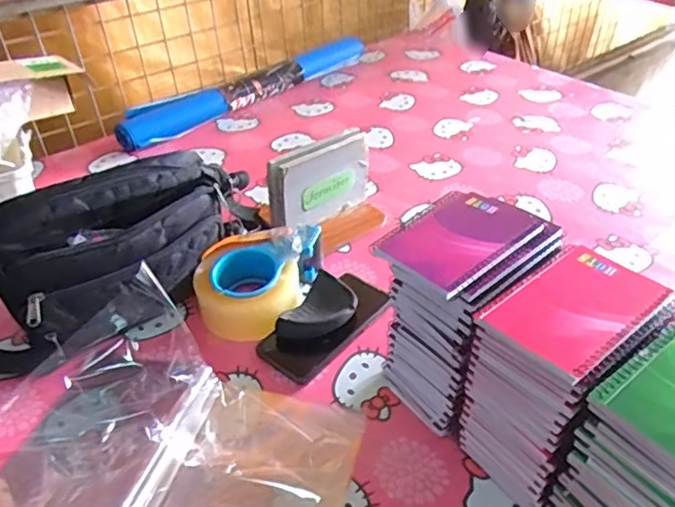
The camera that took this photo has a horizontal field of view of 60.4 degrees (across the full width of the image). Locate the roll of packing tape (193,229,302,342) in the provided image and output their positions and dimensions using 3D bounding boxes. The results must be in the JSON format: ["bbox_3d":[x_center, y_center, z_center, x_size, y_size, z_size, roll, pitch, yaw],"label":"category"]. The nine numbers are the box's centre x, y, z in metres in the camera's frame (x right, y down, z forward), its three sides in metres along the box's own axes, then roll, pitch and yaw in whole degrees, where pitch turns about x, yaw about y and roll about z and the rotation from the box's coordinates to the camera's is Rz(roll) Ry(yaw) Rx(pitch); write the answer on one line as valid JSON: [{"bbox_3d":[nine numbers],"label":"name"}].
[{"bbox_3d":[-0.105,0.040,0.693,0.117,0.066,0.120,-1,39,1],"label":"roll of packing tape"}]

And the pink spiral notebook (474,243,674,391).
[{"bbox_3d":[0.182,0.041,0.438,0.127,0.013,0.091,-28,45,-28],"label":"pink spiral notebook"}]

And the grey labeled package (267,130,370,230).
[{"bbox_3d":[-0.023,-0.095,0.809,0.151,0.128,0.034,-28,46,-28],"label":"grey labeled package"}]

